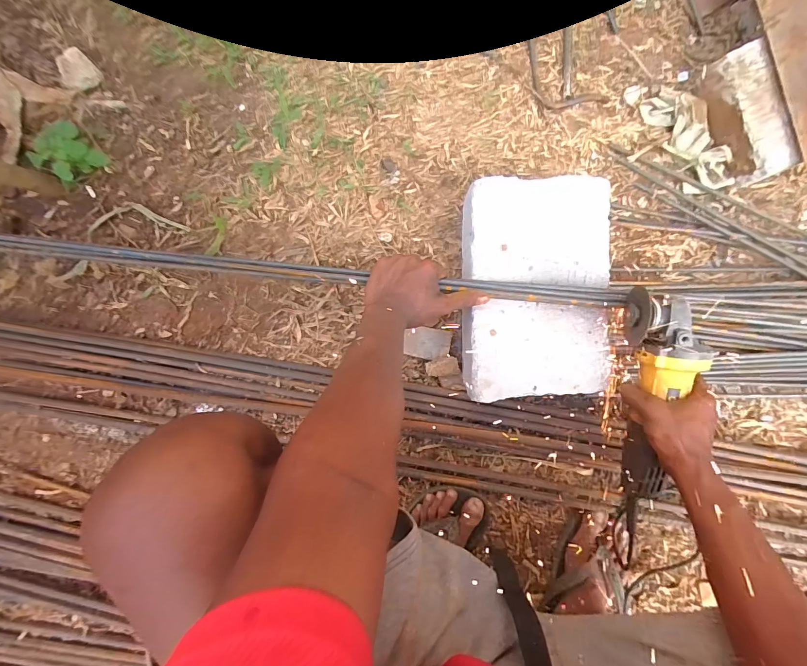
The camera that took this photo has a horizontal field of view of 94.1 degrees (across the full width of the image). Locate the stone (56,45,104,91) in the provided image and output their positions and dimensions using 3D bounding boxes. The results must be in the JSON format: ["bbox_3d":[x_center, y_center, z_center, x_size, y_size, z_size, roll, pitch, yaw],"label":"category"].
[{"bbox_3d":[-0.546,-0.437,0.634,0.047,0.043,0.057,41,90,2],"label":"stone"}]

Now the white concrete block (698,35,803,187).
[{"bbox_3d":[0.544,-0.343,0.600,0.063,0.071,0.198,-17,89,1],"label":"white concrete block"}]

